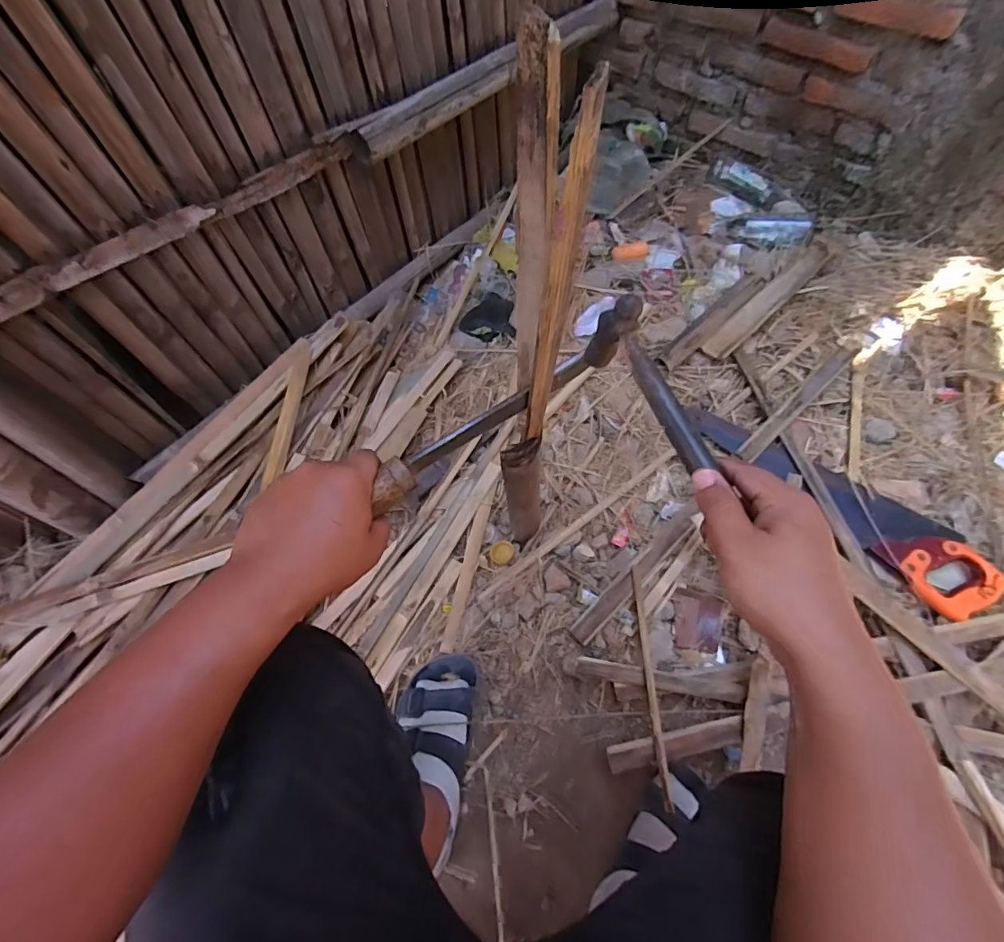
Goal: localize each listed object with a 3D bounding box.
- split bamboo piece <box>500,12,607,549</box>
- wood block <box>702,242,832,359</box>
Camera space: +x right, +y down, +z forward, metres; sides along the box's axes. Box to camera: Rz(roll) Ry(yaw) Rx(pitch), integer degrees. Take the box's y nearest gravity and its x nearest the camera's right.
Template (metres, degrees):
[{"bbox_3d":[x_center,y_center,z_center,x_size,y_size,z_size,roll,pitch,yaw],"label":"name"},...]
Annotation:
[{"bbox_3d":[0.024,-0.045,0.459,0.041,0.561,0.074,-2,59,0],"label":"split bamboo piece"},{"bbox_3d":[0.537,-0.345,1.013,0.378,0.020,0.060,-43,53,-17],"label":"wood block"}]

